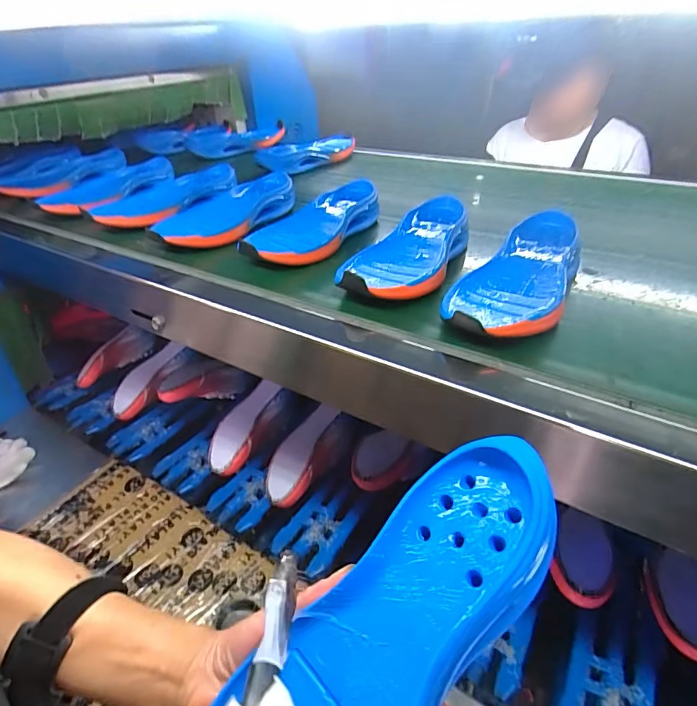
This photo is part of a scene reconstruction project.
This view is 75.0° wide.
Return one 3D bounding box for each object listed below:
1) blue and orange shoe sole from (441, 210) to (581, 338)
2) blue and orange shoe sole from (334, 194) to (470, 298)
[{"bbox_3d":[0.179,-0.076,0.456,0.090,0.043,0.243,24,43,32],"label":"blue and orange shoe sole"},{"bbox_3d":[0.071,-0.120,0.526,0.102,0.040,0.246,15,38,22],"label":"blue and orange shoe sole"}]

